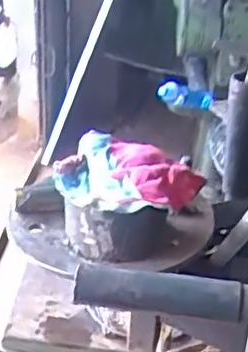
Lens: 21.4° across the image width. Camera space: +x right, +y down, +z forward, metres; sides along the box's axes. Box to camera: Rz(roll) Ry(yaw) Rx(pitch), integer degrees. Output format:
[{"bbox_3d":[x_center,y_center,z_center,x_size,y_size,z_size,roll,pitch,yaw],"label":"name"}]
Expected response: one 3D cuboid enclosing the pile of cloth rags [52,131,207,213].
[{"bbox_3d":[-0.005,0.001,0.687,0.154,0.031,0.115,16,31,24],"label":"pile of cloth rags"}]

